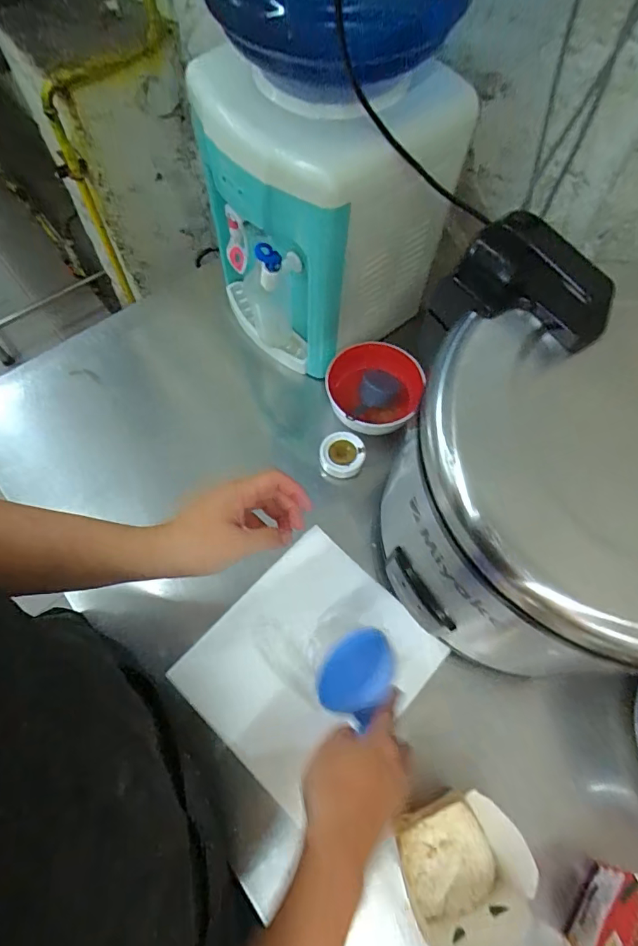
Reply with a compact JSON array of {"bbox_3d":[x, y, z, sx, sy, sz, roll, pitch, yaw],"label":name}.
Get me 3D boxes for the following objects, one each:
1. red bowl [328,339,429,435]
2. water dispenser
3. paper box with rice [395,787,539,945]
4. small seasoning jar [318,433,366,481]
[{"bbox_3d":[0.082,-0.120,0.773,0.130,0.077,0.149,-6,66,-4],"label":"red bowl"},{"bbox_3d":[-0.002,-0.367,0.716,0.268,0.351,0.303,-38,72,-17],"label":"water dispenser"},{"bbox_3d":[0.156,0.430,0.527,0.125,0.075,0.146,-12,67,-7],"label":"paper box with rice"},{"bbox_3d":[0.035,-0.026,0.747,0.067,0.048,0.063,1,66,-1],"label":"small seasoning jar"}]

